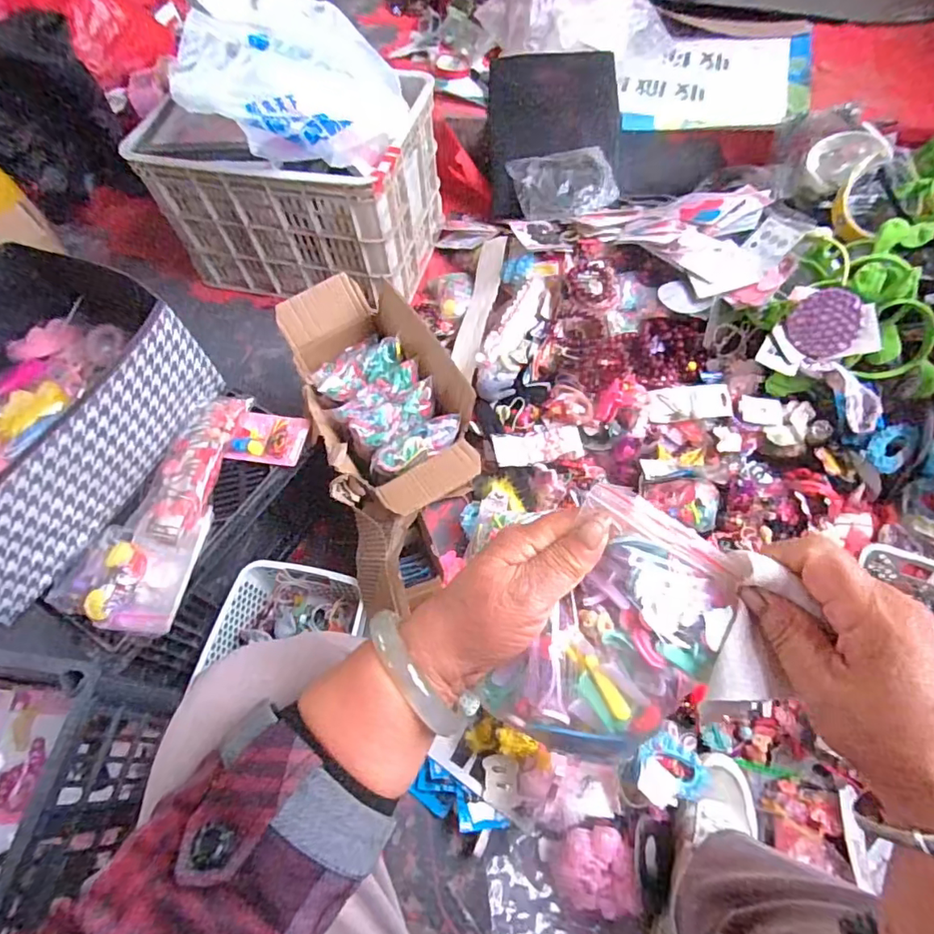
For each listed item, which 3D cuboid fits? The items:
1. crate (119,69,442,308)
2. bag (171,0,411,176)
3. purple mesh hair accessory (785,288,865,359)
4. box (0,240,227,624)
[{"bbox_3d":[-0.327,-0.562,1.094,0.466,0.292,0.319,12,62,9],"label":"crate"},{"bbox_3d":[-0.277,-0.657,0.903,0.328,0.171,0.368,-9,61,-2],"label":"bag"},{"bbox_3d":[0.545,-0.217,0.817,0.008,0.095,0.097,-24,91,-47],"label":"purple mesh hair accessory"},{"bbox_3d":[-0.582,-0.071,0.686,0.356,0.160,0.442,18,64,13],"label":"box"}]

